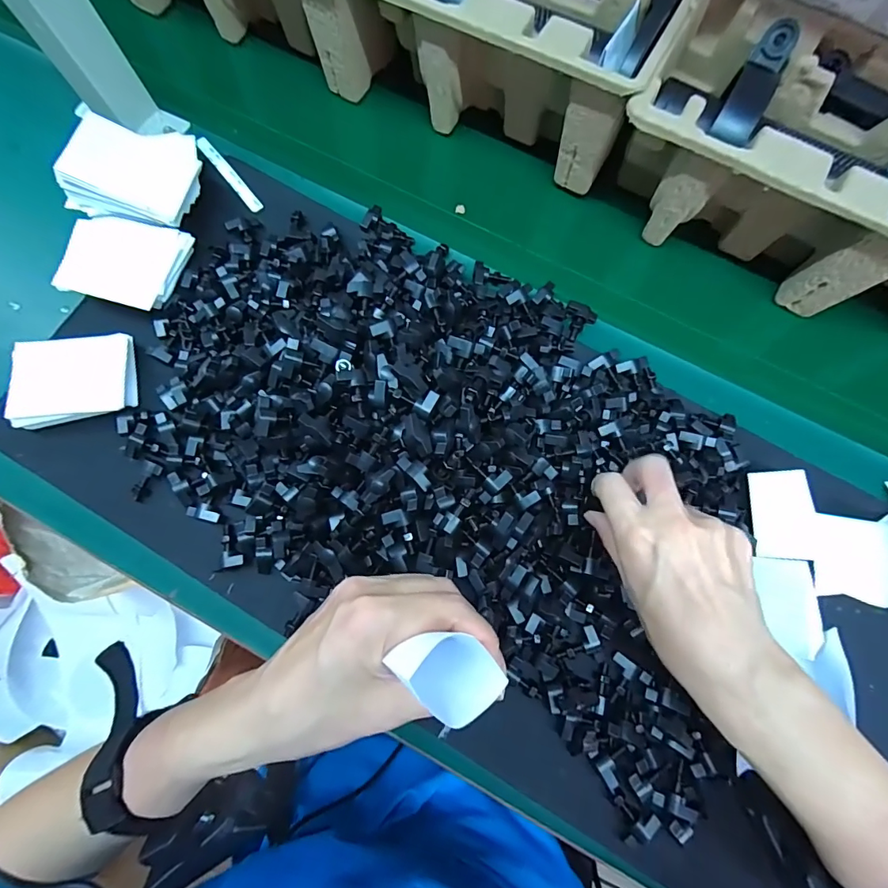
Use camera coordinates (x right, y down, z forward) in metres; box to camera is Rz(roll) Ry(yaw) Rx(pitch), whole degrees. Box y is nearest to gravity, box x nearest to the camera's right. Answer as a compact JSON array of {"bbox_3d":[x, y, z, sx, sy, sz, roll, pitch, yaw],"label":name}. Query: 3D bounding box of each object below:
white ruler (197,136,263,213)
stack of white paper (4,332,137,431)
[{"bbox_3d":[-0.189,-0.236,0.395,0.013,0.004,0.092,-34,79,-32],"label":"white ruler"},{"bbox_3d":[-0.277,-0.048,0.334,0.082,0.012,0.061,-8,78,0],"label":"stack of white paper"}]

